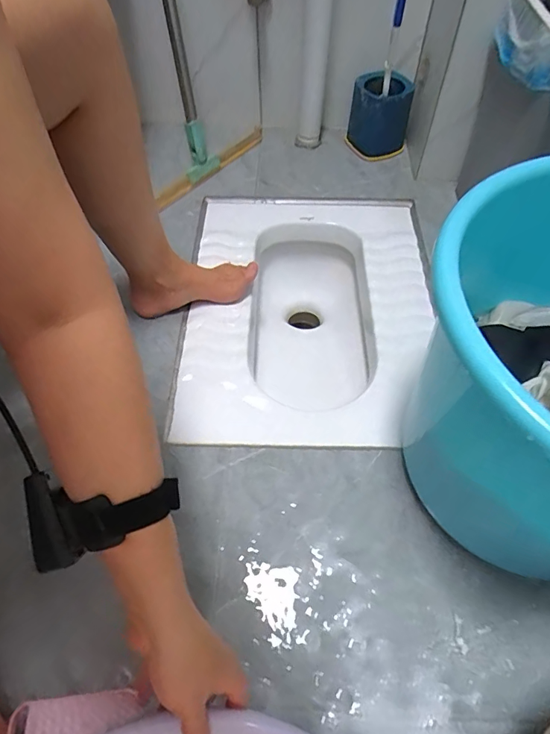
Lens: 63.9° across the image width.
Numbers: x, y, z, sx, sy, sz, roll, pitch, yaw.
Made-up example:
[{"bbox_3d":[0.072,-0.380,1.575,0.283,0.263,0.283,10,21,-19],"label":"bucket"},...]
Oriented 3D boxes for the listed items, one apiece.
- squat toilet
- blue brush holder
[{"bbox_3d":[0.051,-0.079,0.824,0.418,0.192,0.516,4,56,3],"label":"squat toilet"},{"bbox_3d":[0.219,-0.528,0.943,0.127,0.160,0.100,8,55,7],"label":"blue brush holder"}]

